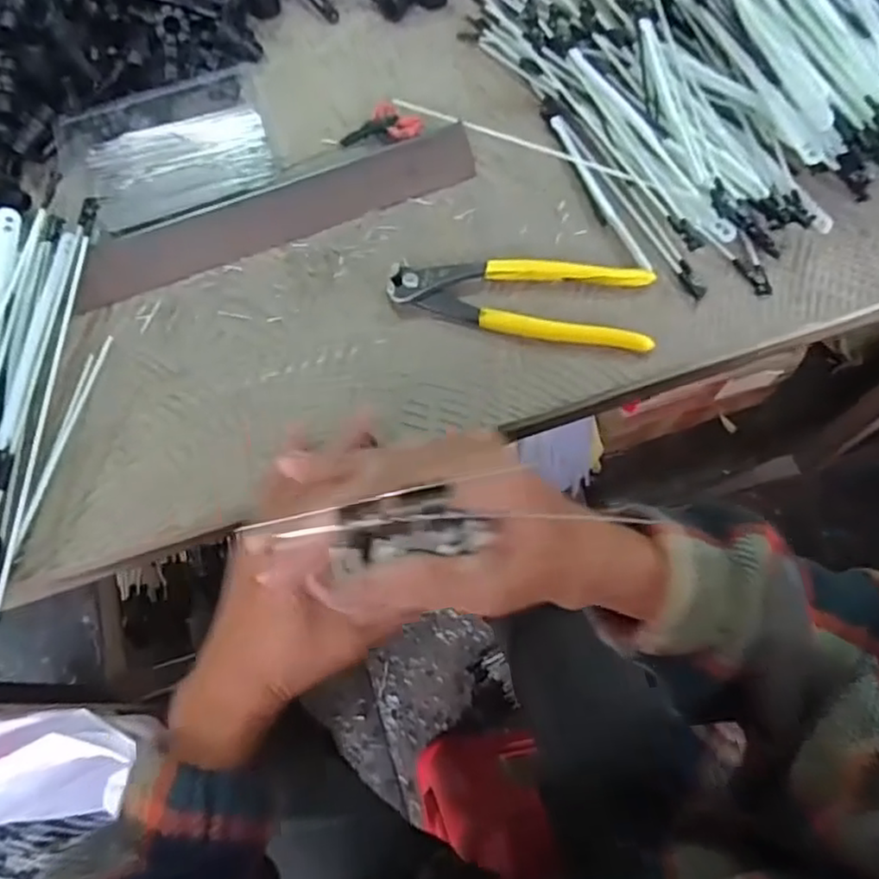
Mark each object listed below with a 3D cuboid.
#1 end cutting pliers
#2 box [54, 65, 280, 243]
[{"bbox_3d":[0.050,-0.086,0.418,0.161,0.014,0.052,4,68,4],"label":"end cutting pliers"},{"bbox_3d":[-0.189,-0.207,0.473,0.145,0.025,0.110,-24,69,-7],"label":"box"}]

